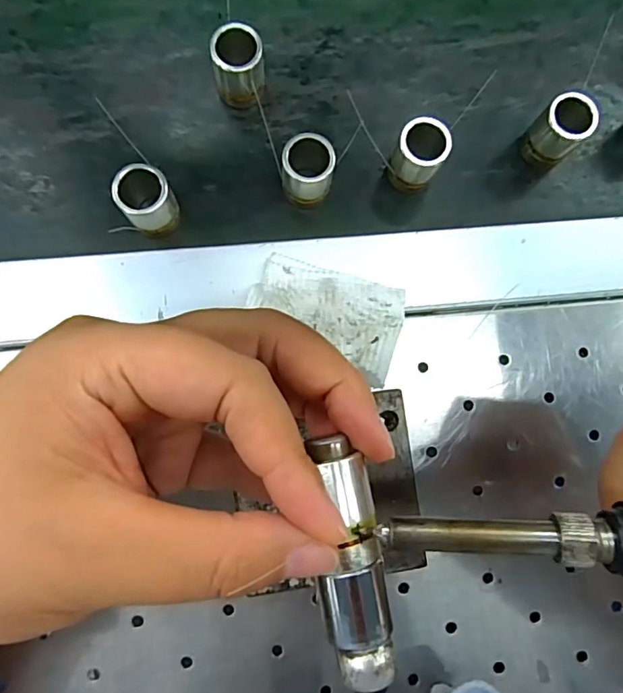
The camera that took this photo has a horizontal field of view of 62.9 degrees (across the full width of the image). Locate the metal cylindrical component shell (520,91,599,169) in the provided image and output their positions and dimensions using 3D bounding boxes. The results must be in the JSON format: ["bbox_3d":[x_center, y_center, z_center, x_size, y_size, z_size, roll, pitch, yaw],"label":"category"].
[{"bbox_3d":[0.117,-0.102,0.245,0.021,0.034,0.022,0,83,-4],"label":"metal cylindrical component shell"}]

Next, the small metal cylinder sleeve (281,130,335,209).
[{"bbox_3d":[-0.002,-0.079,0.236,0.023,0.035,0.021,-1,83,-4],"label":"small metal cylinder sleeve"}]

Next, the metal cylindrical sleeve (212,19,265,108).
[{"bbox_3d":[-0.034,-0.130,0.238,0.023,0.035,0.018,-7,84,-5],"label":"metal cylindrical sleeve"}]

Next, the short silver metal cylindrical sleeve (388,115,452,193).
[{"bbox_3d":[0.050,-0.088,0.240,0.021,0.035,0.022,0,83,-4],"label":"short silver metal cylindrical sleeve"}]

